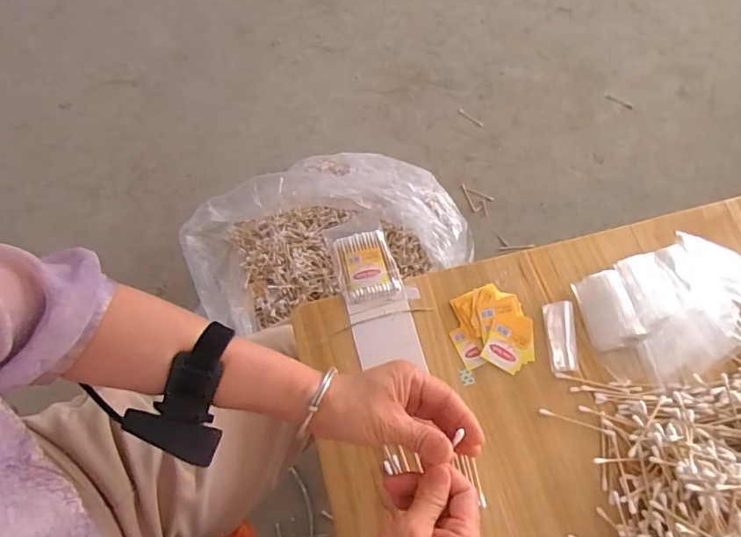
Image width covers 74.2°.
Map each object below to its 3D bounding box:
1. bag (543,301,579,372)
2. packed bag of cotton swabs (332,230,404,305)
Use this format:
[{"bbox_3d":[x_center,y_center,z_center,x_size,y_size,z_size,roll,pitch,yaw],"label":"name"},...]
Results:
[{"bbox_3d":[0.183,0.064,0.470,0.022,0.016,0.065,2,69,-1],"label":"bag"},{"bbox_3d":[-0.004,-0.003,0.500,0.059,0.012,0.073,-12,70,-6],"label":"packed bag of cotton swabs"}]

